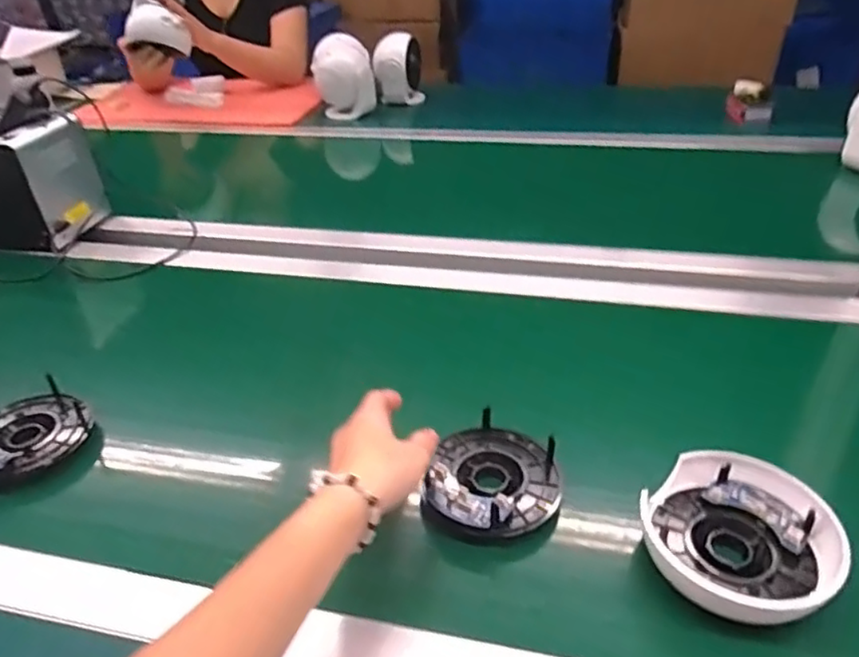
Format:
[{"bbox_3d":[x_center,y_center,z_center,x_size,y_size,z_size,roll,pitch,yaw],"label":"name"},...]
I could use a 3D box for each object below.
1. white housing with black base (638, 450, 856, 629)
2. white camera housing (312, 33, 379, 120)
[{"bbox_3d":[0.197,0.130,0.407,0.109,0.040,0.093,17,40,29],"label":"white housing with black base"},{"bbox_3d":[-0.175,-0.514,1.315,0.120,0.145,0.139,-9,35,-6],"label":"white camera housing"}]

